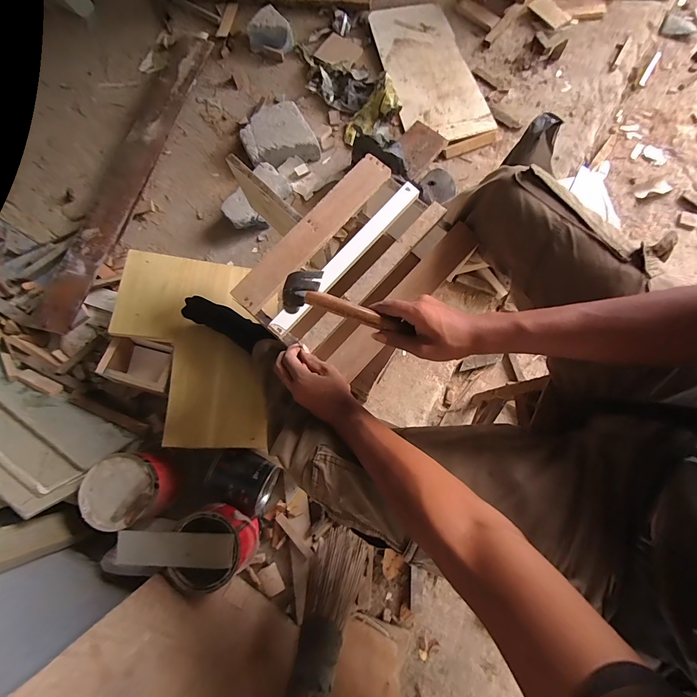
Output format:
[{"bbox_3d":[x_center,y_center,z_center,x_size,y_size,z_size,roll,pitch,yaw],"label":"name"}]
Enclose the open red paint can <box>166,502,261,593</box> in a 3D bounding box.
[{"bbox_3d":[-0.282,0.428,0.763,0.141,0.147,0.166,3,76,4],"label":"open red paint can"}]

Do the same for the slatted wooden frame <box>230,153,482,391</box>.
[{"bbox_3d":[0.014,-0.136,0.568,0.256,0.046,0.334,39,82,8],"label":"slatted wooden frame"}]

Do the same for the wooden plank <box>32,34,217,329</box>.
[{"bbox_3d":[-0.671,-0.559,1.059,0.135,0.080,1.085,14,77,7],"label":"wooden plank"}]

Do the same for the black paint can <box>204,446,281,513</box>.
[{"bbox_3d":[-0.249,0.306,0.801,0.143,0.099,0.127,25,79,9],"label":"black paint can"}]

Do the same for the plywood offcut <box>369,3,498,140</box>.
[{"bbox_3d":[0.258,-0.919,1.111,0.273,0.024,0.560,-16,79,-2],"label":"plywood offcut"}]

